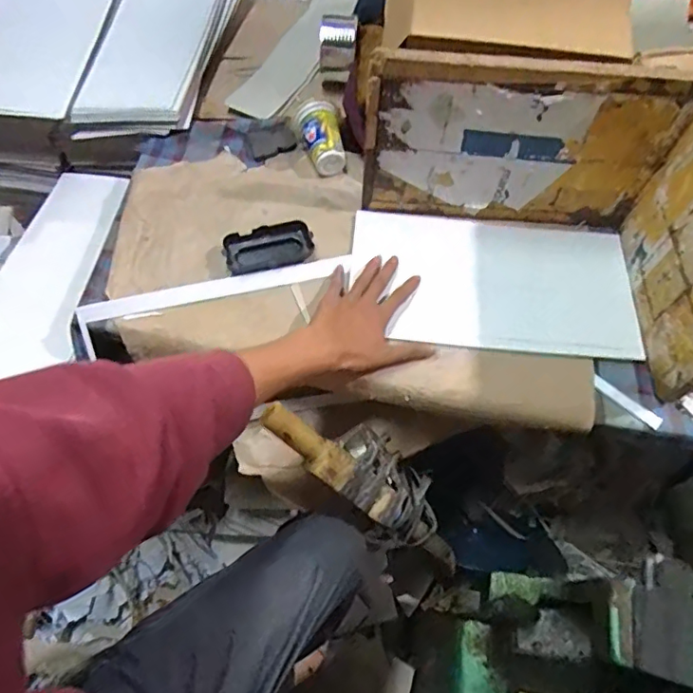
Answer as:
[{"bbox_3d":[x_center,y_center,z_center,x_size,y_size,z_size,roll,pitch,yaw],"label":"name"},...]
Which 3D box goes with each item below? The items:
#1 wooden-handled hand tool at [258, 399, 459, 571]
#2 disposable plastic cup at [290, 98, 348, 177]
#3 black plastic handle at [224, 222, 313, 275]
[{"bbox_3d":[0.033,0.156,0.639,0.314,0.041,0.083,42,67,-22],"label":"wooden-handled hand tool"},{"bbox_3d":[-0.038,-0.287,0.742,0.063,0.048,0.108,-10,66,-5],"label":"disposable plastic cup"},{"bbox_3d":[-0.097,-0.125,0.678,0.107,0.018,0.051,-13,66,-6],"label":"black plastic handle"}]

